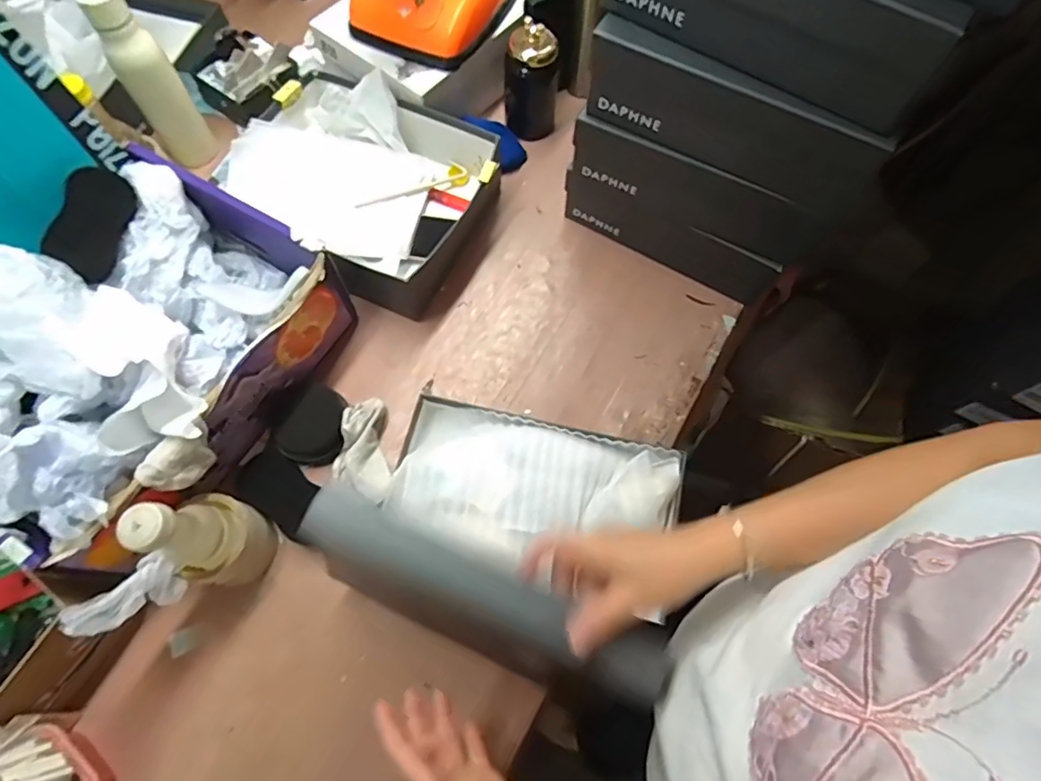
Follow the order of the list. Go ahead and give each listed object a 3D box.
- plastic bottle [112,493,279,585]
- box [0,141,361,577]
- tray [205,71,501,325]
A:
[{"bbox_3d":[-0.309,0.141,0.546,0.074,0.180,0.085,11,68,4],"label":"plastic bottle"},{"bbox_3d":[-0.422,-0.045,0.597,0.300,0.172,0.389,29,71,10],"label":"box"},{"bbox_3d":[-0.216,-0.280,0.766,0.321,0.104,0.263,25,70,9],"label":"tray"}]

